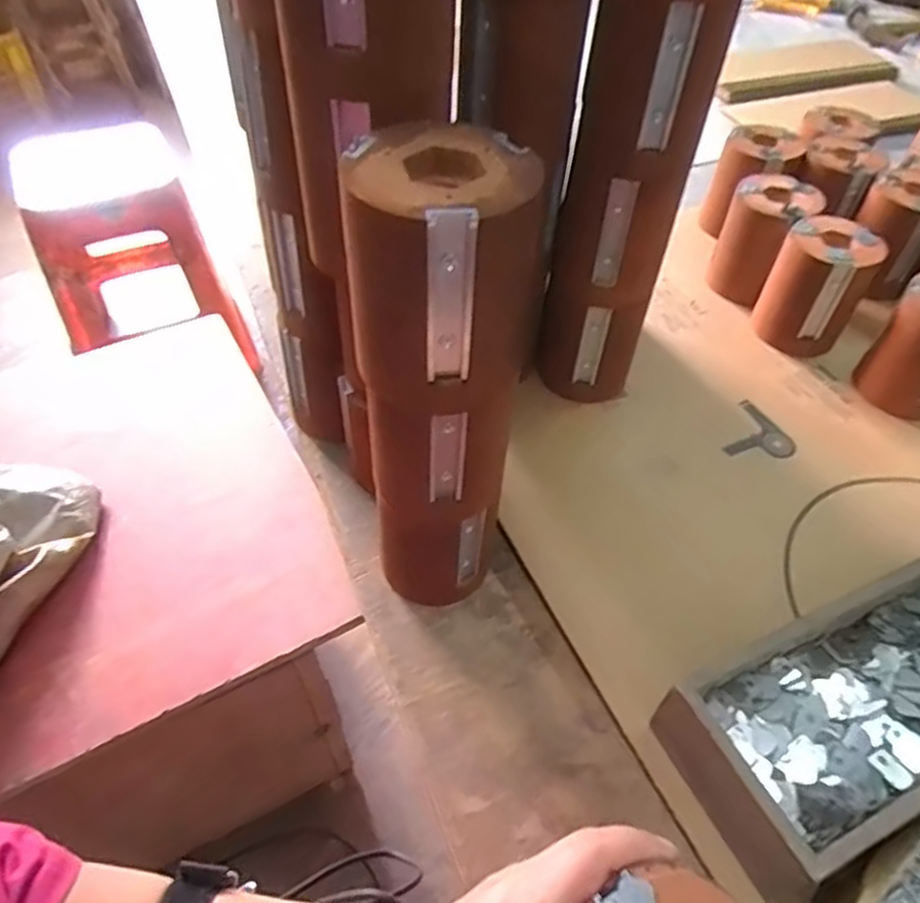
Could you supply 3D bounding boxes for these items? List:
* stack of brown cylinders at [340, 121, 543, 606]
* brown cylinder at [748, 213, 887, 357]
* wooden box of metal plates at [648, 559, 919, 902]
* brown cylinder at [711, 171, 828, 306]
[{"bbox_3d":[-0.007,-0.019,0.365,0.080,0.281,0.073,7,50,6],"label":"stack of brown cylinders"},{"bbox_3d":[0.324,-0.150,0.606,0.078,0.097,0.079,34,58,26],"label":"brown cylinder"},{"bbox_3d":[0.264,0.135,0.391,0.315,0.068,0.102,-21,52,-16],"label":"wooden box of metal plates"},{"bbox_3d":[0.294,-0.207,0.652,0.069,0.096,0.082,32,57,25],"label":"brown cylinder"}]

